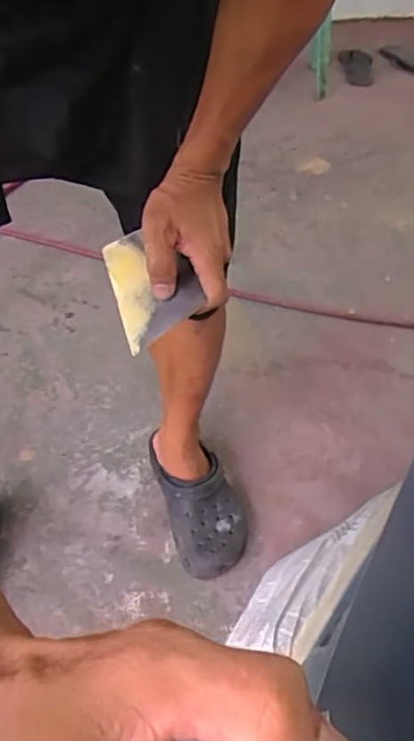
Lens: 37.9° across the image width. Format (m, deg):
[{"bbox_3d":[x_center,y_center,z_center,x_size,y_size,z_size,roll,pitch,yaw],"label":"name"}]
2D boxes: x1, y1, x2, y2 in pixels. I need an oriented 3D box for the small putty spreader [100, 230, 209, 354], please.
[{"bbox_3d":[-0.055,-0.085,0.569,0.079,0.009,0.117,-30,67,17],"label":"small putty spreader"}]

